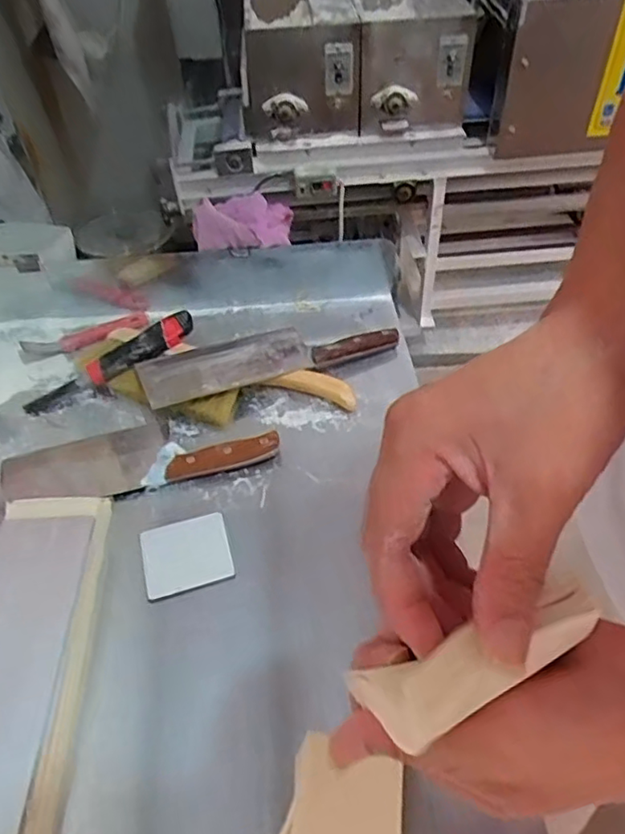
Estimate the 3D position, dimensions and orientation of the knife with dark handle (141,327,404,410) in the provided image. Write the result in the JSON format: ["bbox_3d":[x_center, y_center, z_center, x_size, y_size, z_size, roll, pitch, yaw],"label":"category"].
[{"bbox_3d":[-0.051,-0.079,0.756,0.320,0.028,0.098,-19,51,-16],"label":"knife with dark handle"}]

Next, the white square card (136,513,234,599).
[{"bbox_3d":[-0.122,0.131,0.586,0.083,0.009,0.074,-15,50,-12],"label":"white square card"}]

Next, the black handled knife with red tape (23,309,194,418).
[{"bbox_3d":[-0.247,-0.066,0.744,0.221,0.024,0.038,-32,54,-10],"label":"black handled knife with red tape"}]

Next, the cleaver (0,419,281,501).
[{"bbox_3d":[-0.186,0.036,0.658,0.287,0.030,0.088,-8,49,-6],"label":"cleaver"}]

